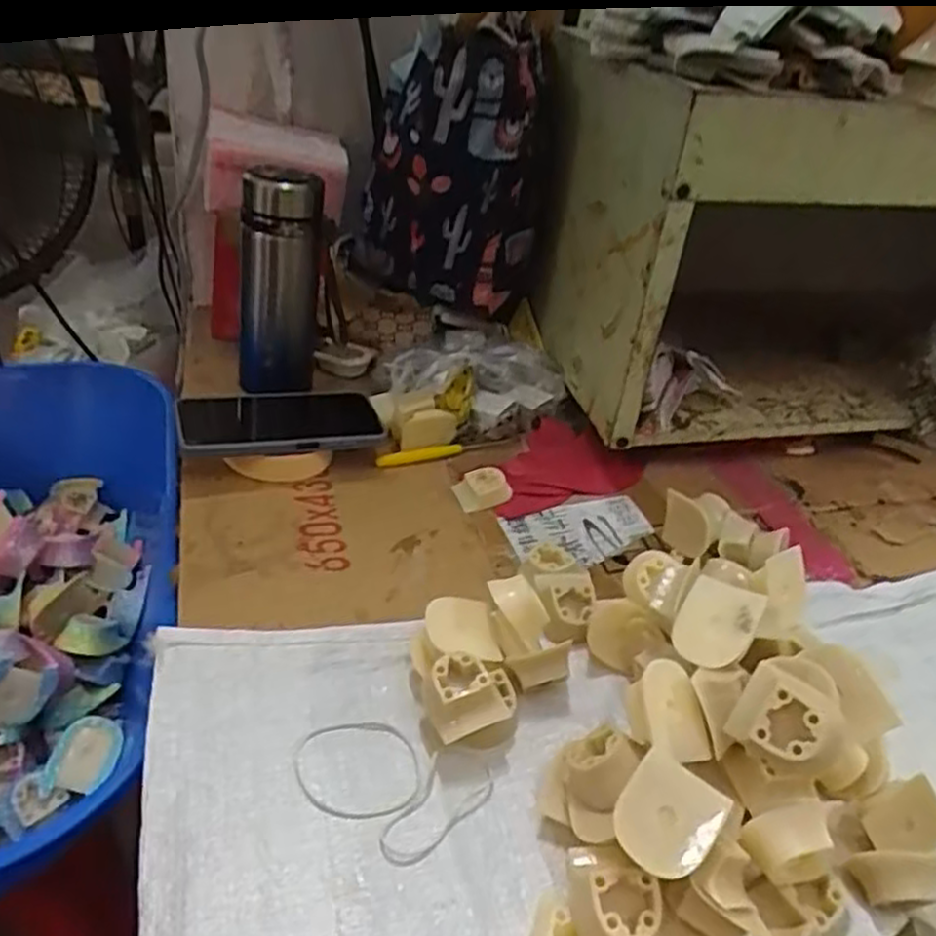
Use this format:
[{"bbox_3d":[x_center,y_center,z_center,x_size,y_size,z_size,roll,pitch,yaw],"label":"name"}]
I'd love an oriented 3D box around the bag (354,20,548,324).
[{"bbox_3d":[-0.017,-0.257,0.688,0.171,0.233,0.094,5,35,-6],"label":"bag"}]

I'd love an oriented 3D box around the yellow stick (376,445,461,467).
[{"bbox_3d":[-0.043,-0.010,0.670,0.081,0.013,0.009,-11,38,-24],"label":"yellow stick"}]

